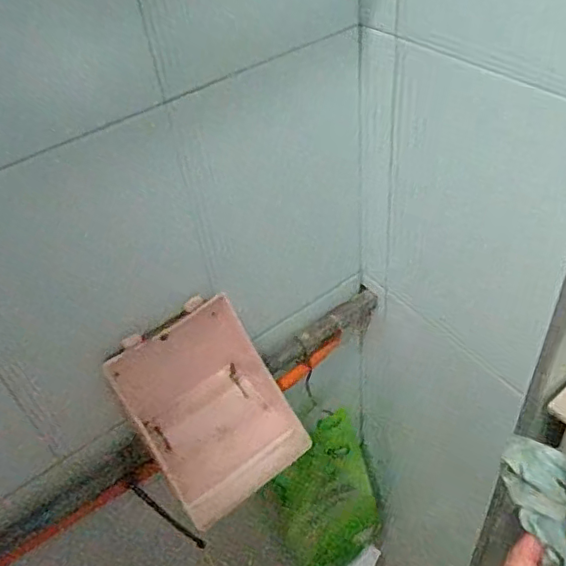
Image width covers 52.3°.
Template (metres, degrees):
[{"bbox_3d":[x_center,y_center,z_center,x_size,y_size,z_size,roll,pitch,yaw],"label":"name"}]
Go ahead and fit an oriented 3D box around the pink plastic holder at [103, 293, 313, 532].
[{"bbox_3d":[-0.064,0.114,0.558,0.136,0.142,0.138,-31,48,-23],"label":"pink plastic holder"}]

